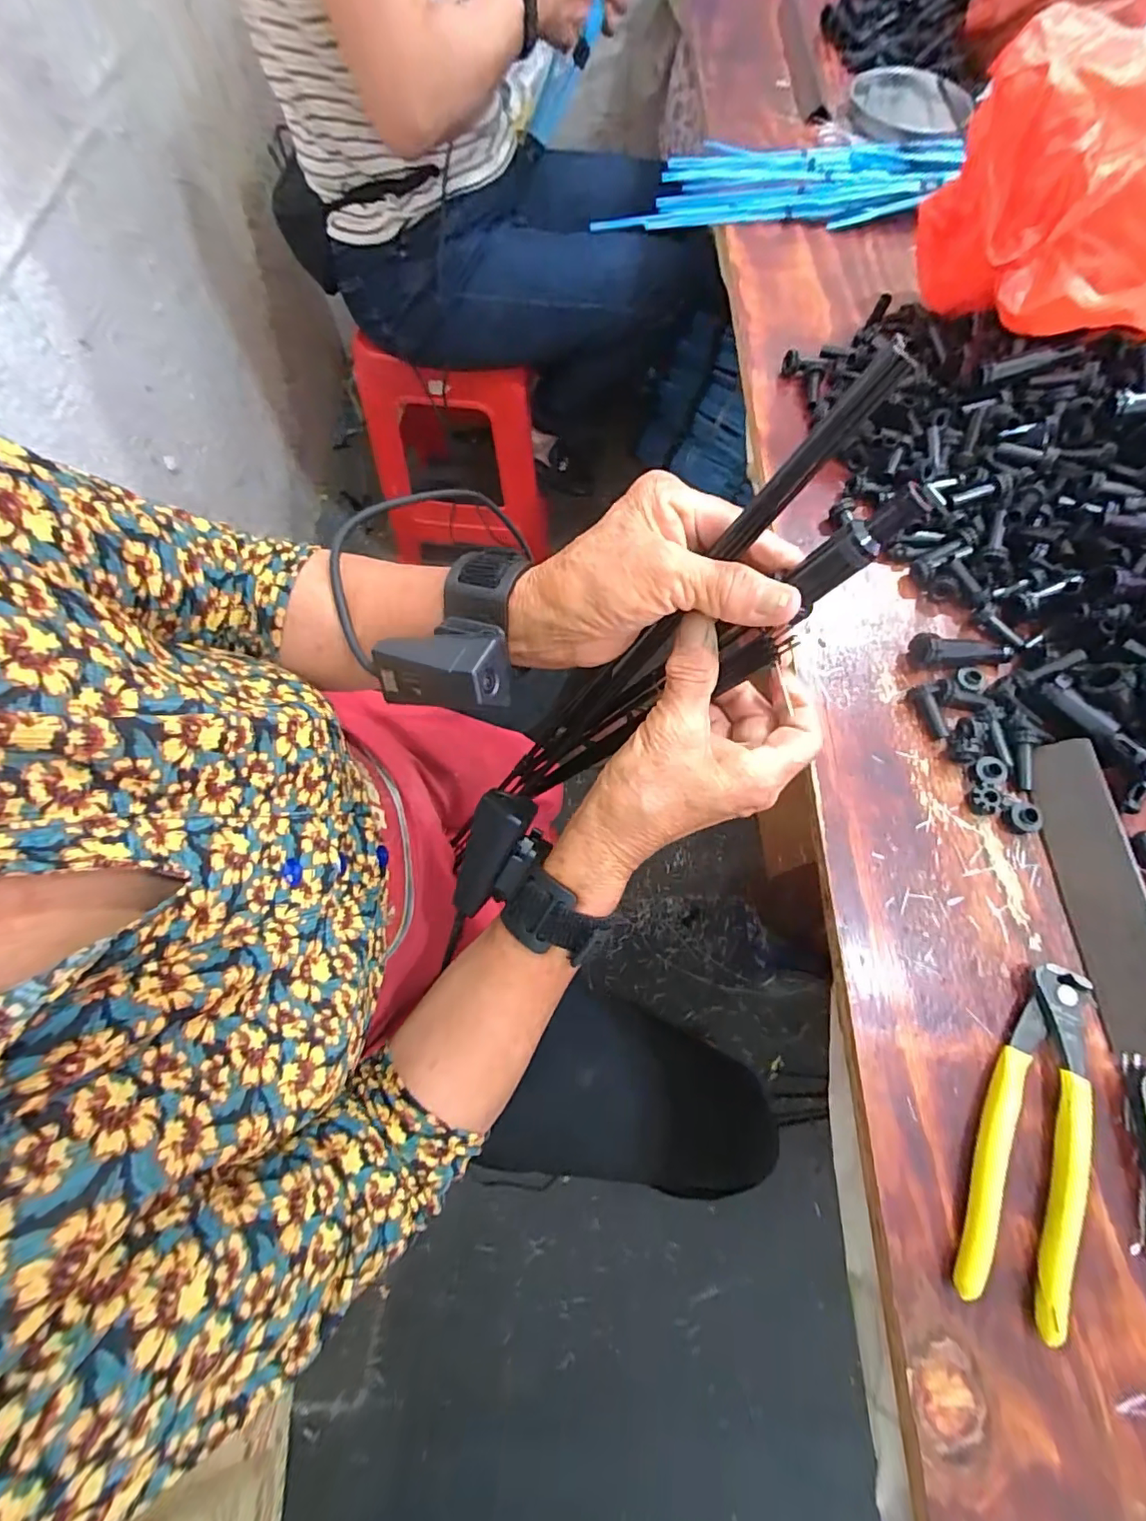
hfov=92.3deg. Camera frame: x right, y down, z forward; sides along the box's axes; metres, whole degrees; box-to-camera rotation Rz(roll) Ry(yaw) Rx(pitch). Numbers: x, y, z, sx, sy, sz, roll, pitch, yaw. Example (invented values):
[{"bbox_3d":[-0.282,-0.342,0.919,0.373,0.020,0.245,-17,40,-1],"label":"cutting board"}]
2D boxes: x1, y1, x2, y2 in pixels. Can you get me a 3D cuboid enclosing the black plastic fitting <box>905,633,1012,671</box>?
[{"bbox_3d":[0.270,-0.074,0.377,0.068,0.019,0.020,4,71,1],"label":"black plastic fitting"}]

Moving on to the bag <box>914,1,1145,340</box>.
[{"bbox_3d":[0.387,-0.383,0.399,0.242,0.164,0.154,20,72,7],"label":"bag"}]

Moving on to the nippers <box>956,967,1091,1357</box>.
[{"bbox_3d":[0.239,0.188,0.281,0.047,0.014,0.164,27,72,9],"label":"nippers"}]

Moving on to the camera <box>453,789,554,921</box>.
[{"bbox_3d":[-0.048,0.055,0.318,0.029,0.033,0.073,26,101,8],"label":"camera"}]

